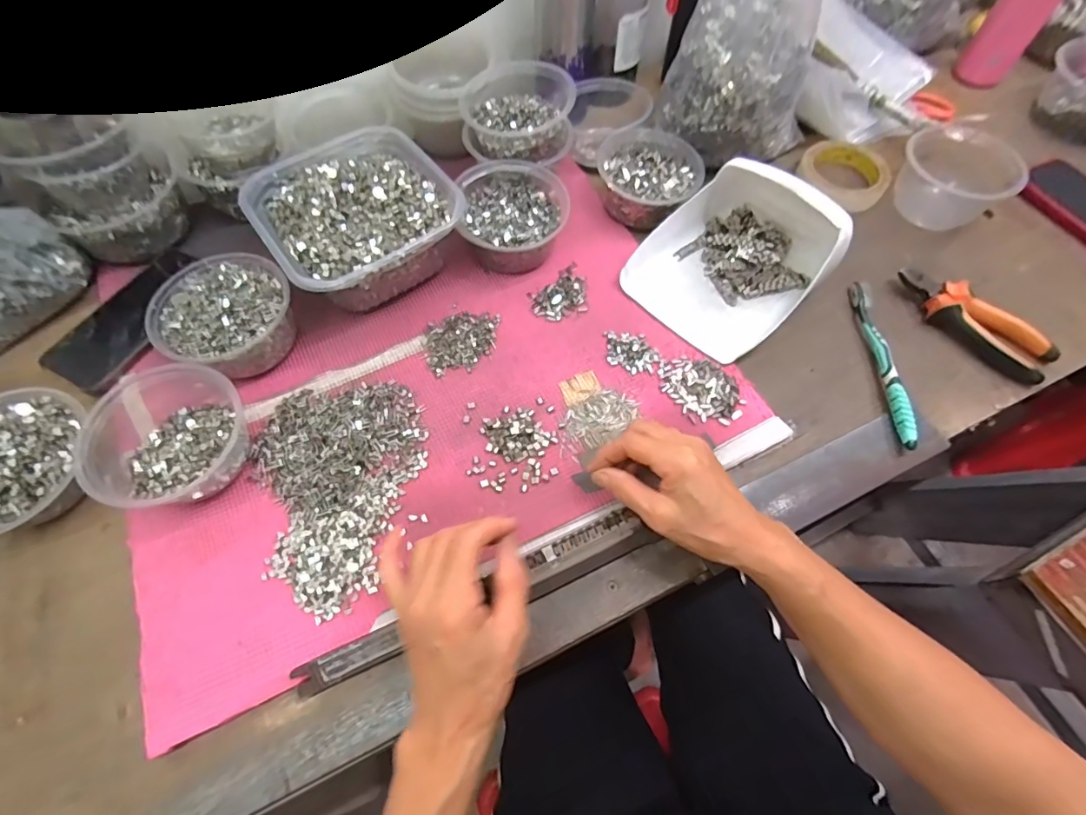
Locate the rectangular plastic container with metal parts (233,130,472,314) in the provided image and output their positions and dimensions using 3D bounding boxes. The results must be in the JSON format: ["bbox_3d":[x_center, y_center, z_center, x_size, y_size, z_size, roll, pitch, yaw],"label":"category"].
[{"bbox_3d":[-0.189,-0.191,0.503,0.169,0.074,0.193,-35,69,-16],"label":"rectangular plastic container with metal parts"}]

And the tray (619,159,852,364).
[{"bbox_3d":[0.188,-0.152,0.482,0.176,0.080,0.147,-40,71,-18],"label":"tray"}]

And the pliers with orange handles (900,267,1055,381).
[{"bbox_3d":[0.421,-0.085,0.488,0.051,0.024,0.145,-39,70,-17],"label":"pliers with orange handles"}]

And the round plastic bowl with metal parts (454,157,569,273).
[{"bbox_3d":[-0.029,-0.194,0.513,0.105,0.058,0.122,-3,64,-2],"label":"round plastic bowl with metal parts"}]

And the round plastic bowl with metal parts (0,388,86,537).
[{"bbox_3d":[-0.421,0.047,0.392,0.111,0.066,0.110,0,64,0],"label":"round plastic bowl with metal parts"}]

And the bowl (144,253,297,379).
[{"bbox_3d":[-0.284,-0.083,0.455,0.115,0.062,0.110,0,64,0],"label":"bowl"}]

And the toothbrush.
[{"bbox_3d":[0.320,-0.047,0.468,0.016,0.020,0.183,2,64,1],"label":"toothbrush"}]

